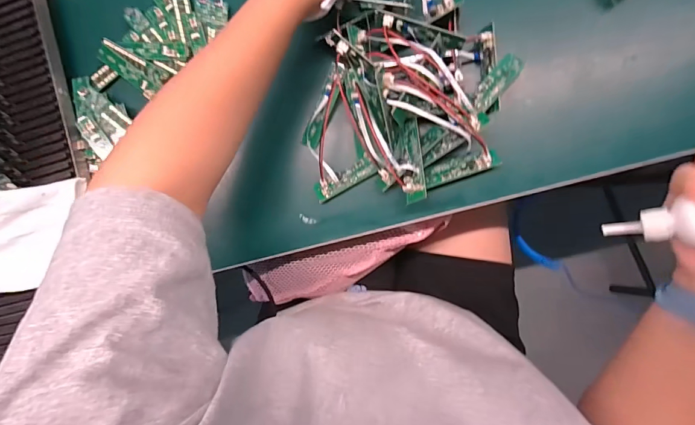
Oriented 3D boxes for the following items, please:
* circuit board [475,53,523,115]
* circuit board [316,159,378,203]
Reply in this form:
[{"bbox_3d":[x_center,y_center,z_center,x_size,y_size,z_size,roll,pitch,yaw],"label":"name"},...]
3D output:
[{"bbox_3d":[0.136,-0.118,0.337,0.021,0.005,0.055,45,113,20],"label":"circuit board"},{"bbox_3d":[-0.002,-0.033,0.365,0.063,0.009,0.019,-29,87,4],"label":"circuit board"}]

